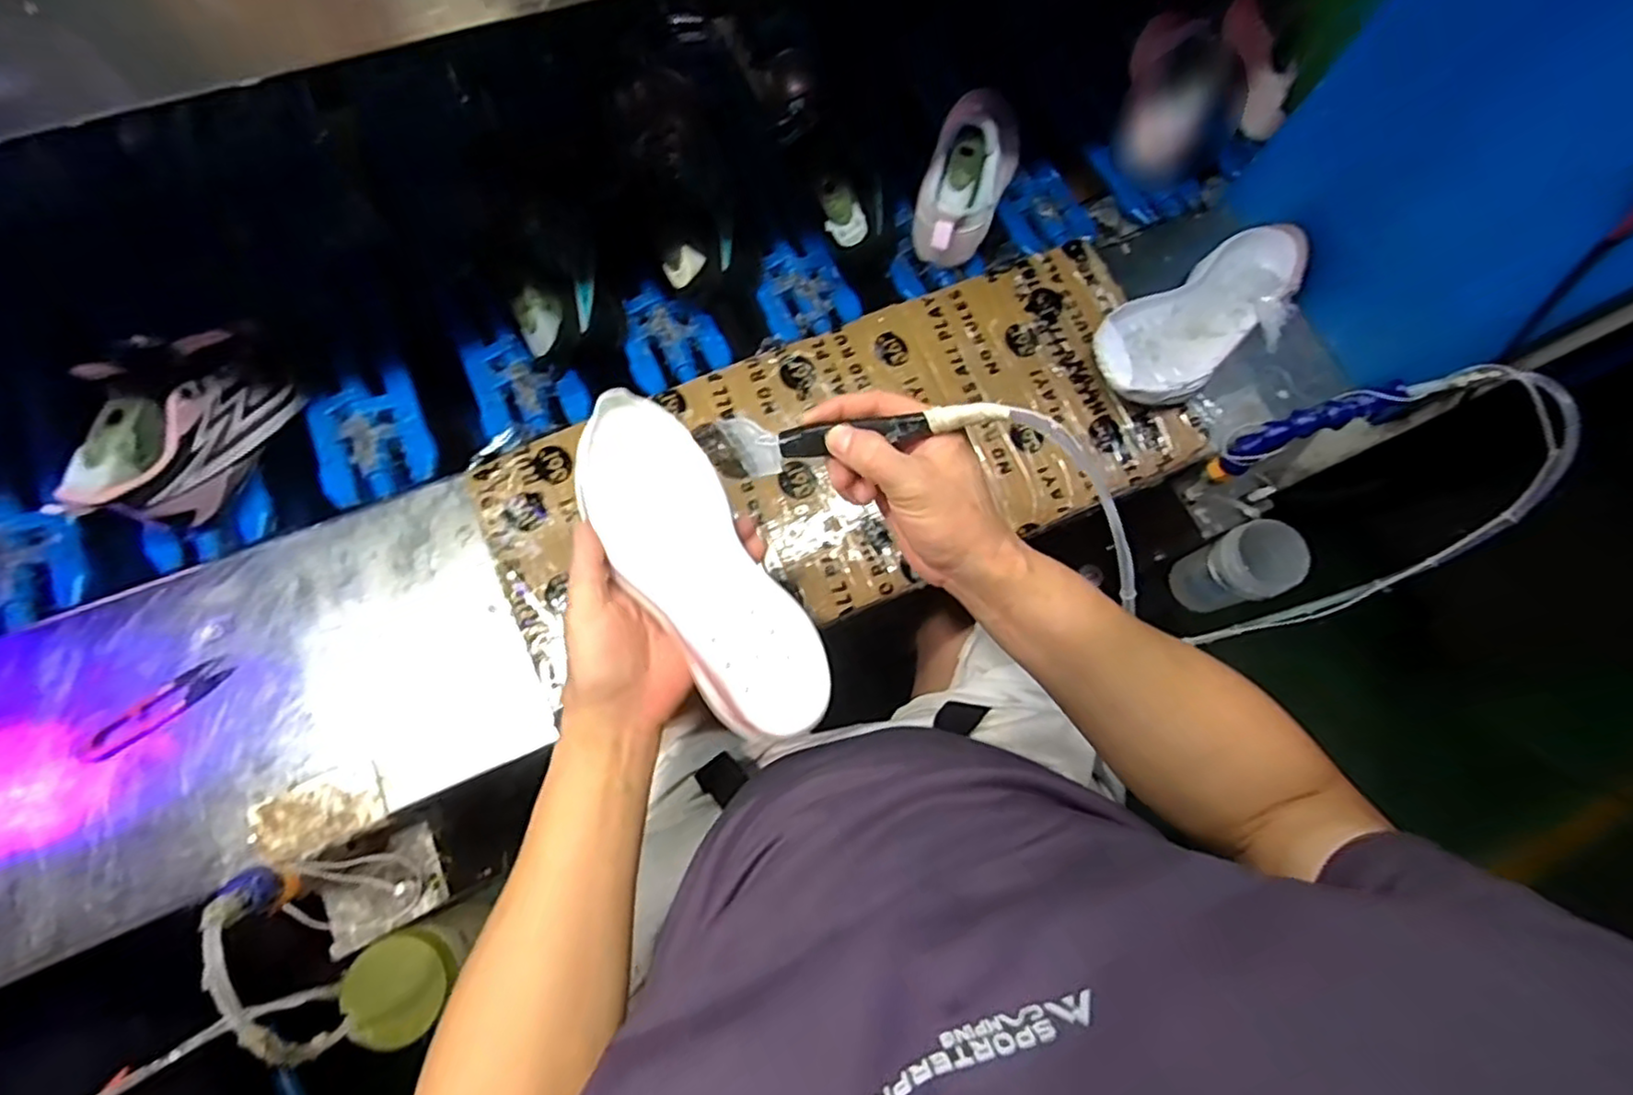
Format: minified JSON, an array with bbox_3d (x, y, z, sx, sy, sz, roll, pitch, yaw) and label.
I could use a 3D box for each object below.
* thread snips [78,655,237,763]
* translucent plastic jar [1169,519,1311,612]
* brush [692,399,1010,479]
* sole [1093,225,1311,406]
[{"bbox_3d":[-0.480,0.118,0.503,0.106,0.005,0.024,-39,72,-13],"label":"thread snips"},{"bbox_3d":[0.431,0.025,0.707,0.075,0.105,0.071,0,68,1],"label":"translucent plastic jar"},{"bbox_3d":[0.018,-0.067,0.391,0.172,0.021,0.027,-8,68,8],"label":"brush"},{"bbox_3d":[0.349,-0.217,0.638,0.253,0.044,0.097,-41,73,-14],"label":"sole"}]

